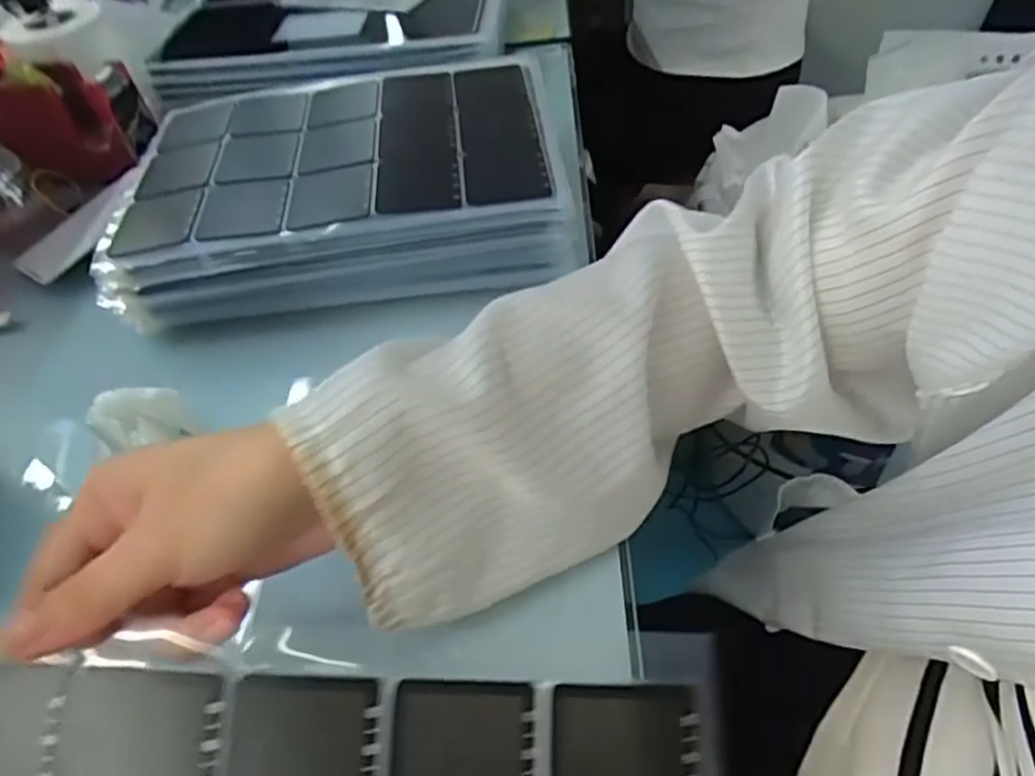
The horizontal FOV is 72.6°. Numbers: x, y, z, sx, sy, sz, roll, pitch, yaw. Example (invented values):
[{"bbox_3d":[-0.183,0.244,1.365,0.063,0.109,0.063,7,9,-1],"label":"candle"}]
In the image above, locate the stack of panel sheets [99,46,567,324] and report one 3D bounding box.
[{"bbox_3d":[-0.116,-0.142,0.481,0.292,0.053,0.224,-9,48,-2],"label":"stack of panel sheets"}]

